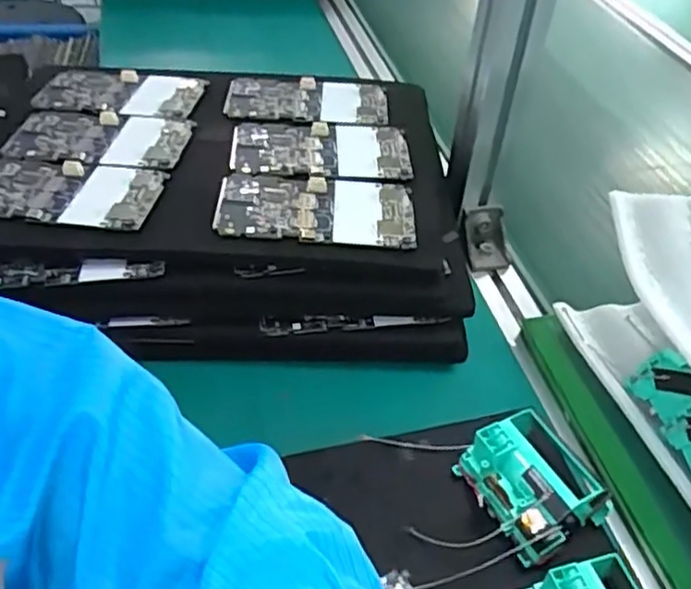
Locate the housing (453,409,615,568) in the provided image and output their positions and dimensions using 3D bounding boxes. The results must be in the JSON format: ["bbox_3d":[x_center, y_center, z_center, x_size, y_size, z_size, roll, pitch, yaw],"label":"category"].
[{"bbox_3d":[0.104,0.104,0.381,0.059,0.031,0.071,-23,50,-26],"label":"housing"}]

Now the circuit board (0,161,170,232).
[{"bbox_3d":[-0.191,-0.069,0.461,0.128,0.012,0.062,7,43,2],"label":"circuit board"}]

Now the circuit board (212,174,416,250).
[{"bbox_3d":[-0.019,-0.058,0.459,0.128,0.010,0.065,2,43,-4],"label":"circuit board"}]

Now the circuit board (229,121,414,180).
[{"bbox_3d":[-0.018,-0.109,0.507,0.130,0.005,0.069,-3,44,-8],"label":"circuit board"}]

